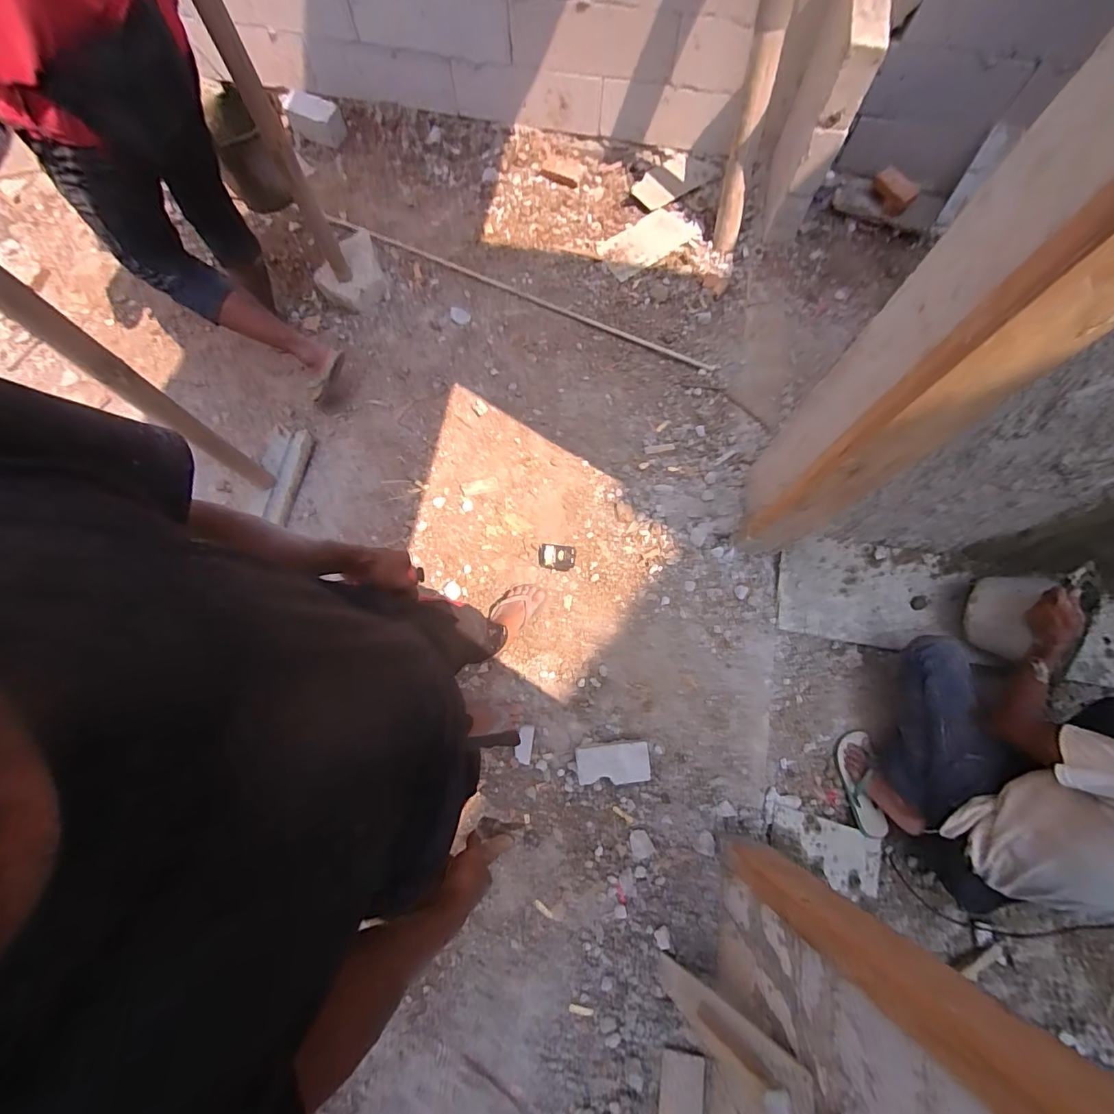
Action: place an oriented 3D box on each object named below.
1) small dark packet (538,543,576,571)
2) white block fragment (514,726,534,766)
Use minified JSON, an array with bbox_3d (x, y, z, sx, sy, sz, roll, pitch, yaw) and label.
[{"bbox_3d":[0.001,0.000,1.514,0.113,0.020,0.077,3,74,1],"label":"small dark packet"},{"bbox_3d":[-0.092,0.520,1.347,0.046,0.026,0.098,7,74,2],"label":"white block fragment"}]

